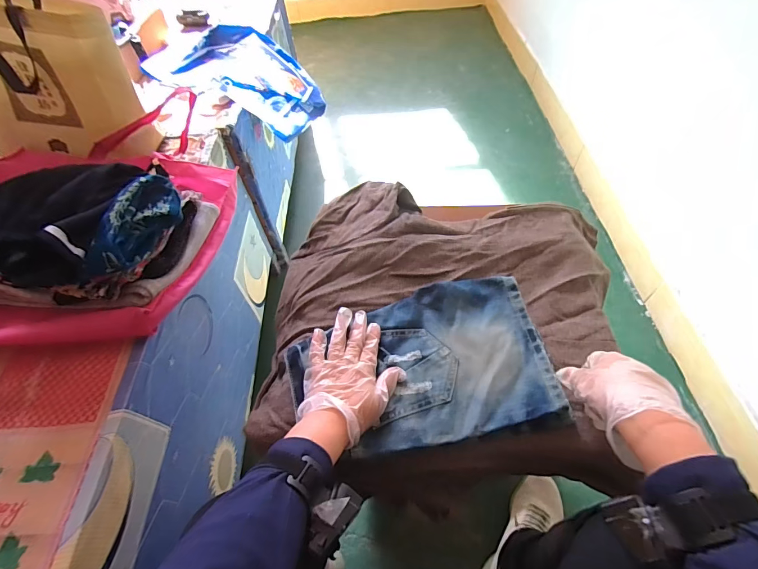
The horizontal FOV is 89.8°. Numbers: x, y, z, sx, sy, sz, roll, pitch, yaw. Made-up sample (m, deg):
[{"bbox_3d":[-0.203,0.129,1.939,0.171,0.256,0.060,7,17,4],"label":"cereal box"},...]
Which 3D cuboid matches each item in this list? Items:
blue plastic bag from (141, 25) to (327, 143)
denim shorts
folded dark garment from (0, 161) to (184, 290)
[{"bbox_3d":[-0.383,-0.592,1.052,0.457,0.088,0.369,19,56,-2],"label":"blue plastic bag"},{"bbox_3d":[0.061,0.112,0.546,0.361,0.027,0.229,-14,54,-5],"label":"denim shorts"},{"bbox_3d":[-0.461,-0.102,0.556,0.311,0.093,0.223,14,56,15],"label":"folded dark garment"}]

